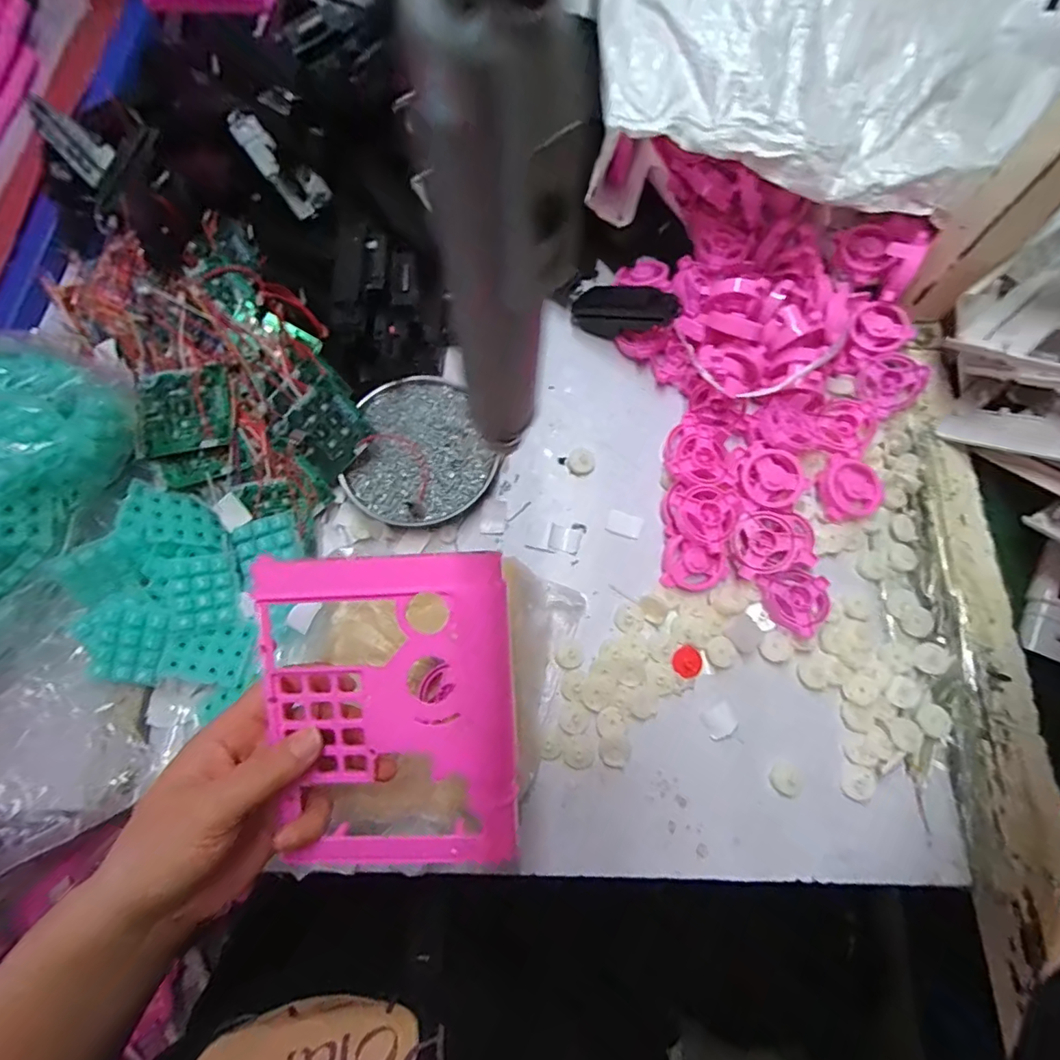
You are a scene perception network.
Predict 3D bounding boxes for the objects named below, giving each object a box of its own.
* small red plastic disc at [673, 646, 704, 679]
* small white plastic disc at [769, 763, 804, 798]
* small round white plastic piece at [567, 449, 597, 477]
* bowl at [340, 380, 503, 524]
[{"bbox_3d":[0.122,0.102,0.405,0.022,0.004,0.023,0,74,1],"label":"small red plastic disc"},{"bbox_3d":[0.188,0.182,0.380,0.024,0.004,0.021,30,77,10],"label":"small white plastic disc"},{"bbox_3d":[0.046,-0.061,0.457,0.024,0.012,0.022,1,74,2],"label":"small round white plastic piece"},{"bbox_3d":[-0.102,-0.069,0.446,0.121,0.019,0.128,0,74,1],"label":"bowl"}]

